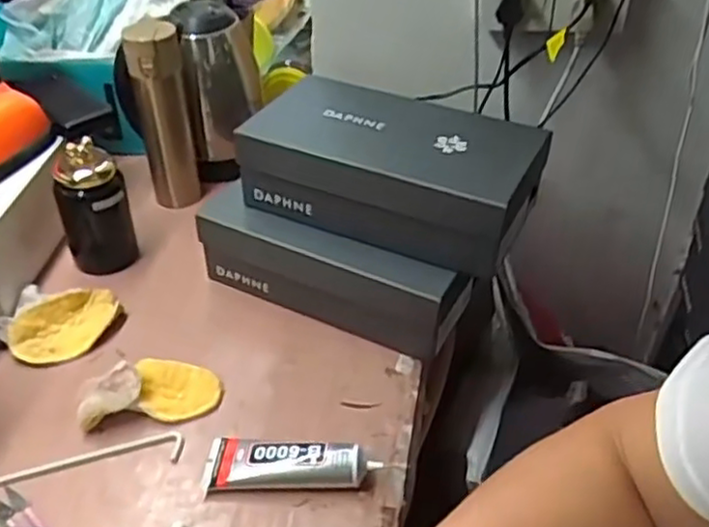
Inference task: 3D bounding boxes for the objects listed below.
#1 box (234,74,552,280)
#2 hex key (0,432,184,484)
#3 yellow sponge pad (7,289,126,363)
[{"bbox_3d":[0.042,-0.104,0.785,0.293,0.098,0.159,20,43,21],"label":"box"},{"bbox_3d":[-0.247,0.184,0.671,0.171,0.005,0.028,-9,41,-12],"label":"hex key"},{"bbox_3d":[-0.313,0.067,0.791,0.118,0.011,0.069,-28,79,-31],"label":"yellow sponge pad"}]

